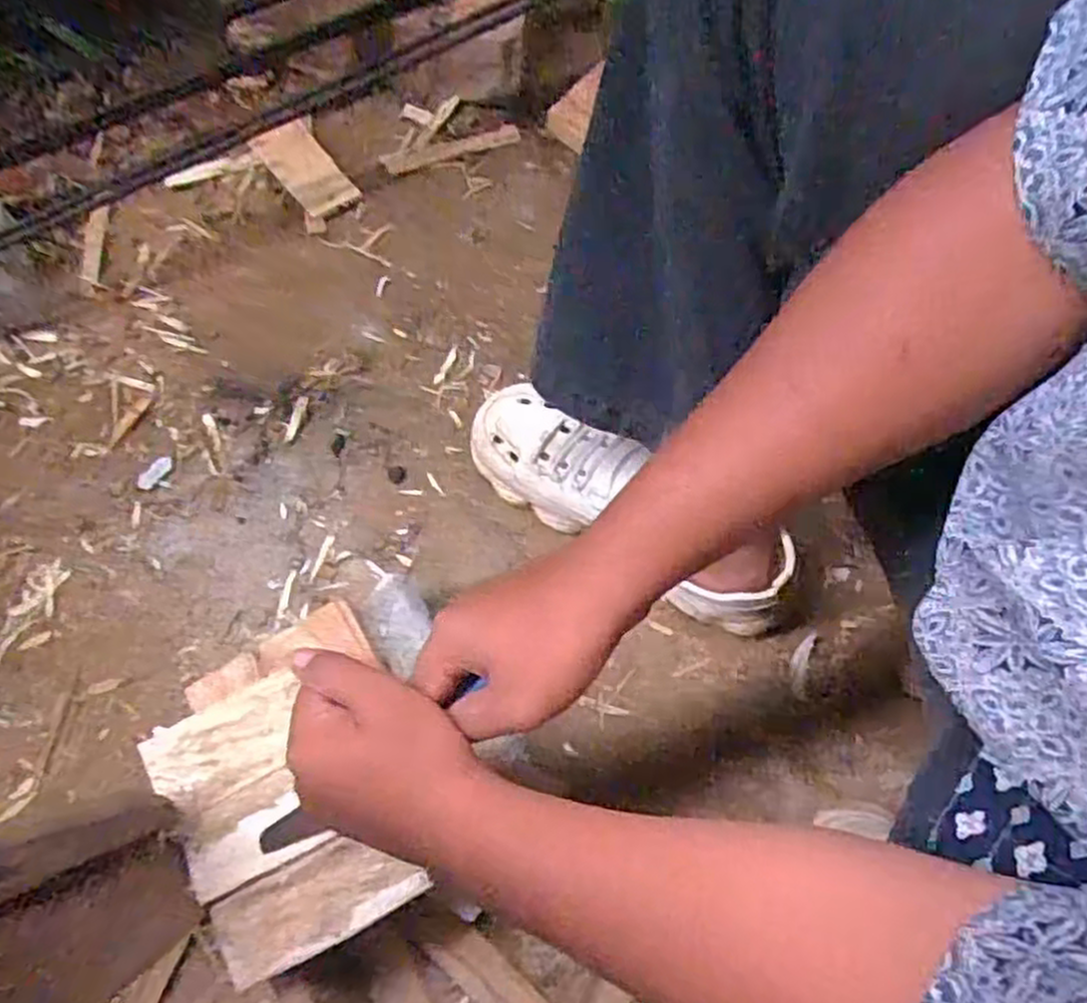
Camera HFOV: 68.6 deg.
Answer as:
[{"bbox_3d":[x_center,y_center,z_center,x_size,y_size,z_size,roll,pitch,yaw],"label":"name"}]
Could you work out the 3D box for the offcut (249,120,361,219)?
[{"bbox_3d":[-0.228,-0.319,0.757,0.052,0.011,0.102,-40,90,-5],"label":"offcut"}]

